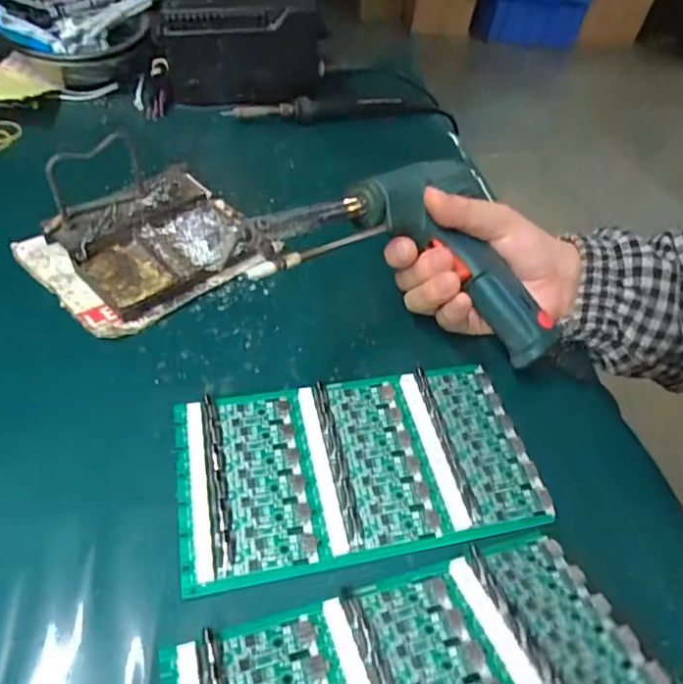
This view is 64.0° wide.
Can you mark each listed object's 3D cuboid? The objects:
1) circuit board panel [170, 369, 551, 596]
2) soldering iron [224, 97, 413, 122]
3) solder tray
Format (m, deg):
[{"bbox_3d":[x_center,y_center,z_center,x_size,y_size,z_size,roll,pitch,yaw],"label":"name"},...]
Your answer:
[{"bbox_3d":[0.009,0.063,0.295,0.186,0.006,0.103,-7,50,-12],"label":"circuit board panel"},{"bbox_3d":[-0.019,-0.230,0.544,0.189,0.022,0.018,-14,52,-18],"label":"soldering iron"},{"bbox_3d":[-0.135,-0.073,0.389,0.145,0.030,0.118,-33,59,-30],"label":"solder tray"}]

